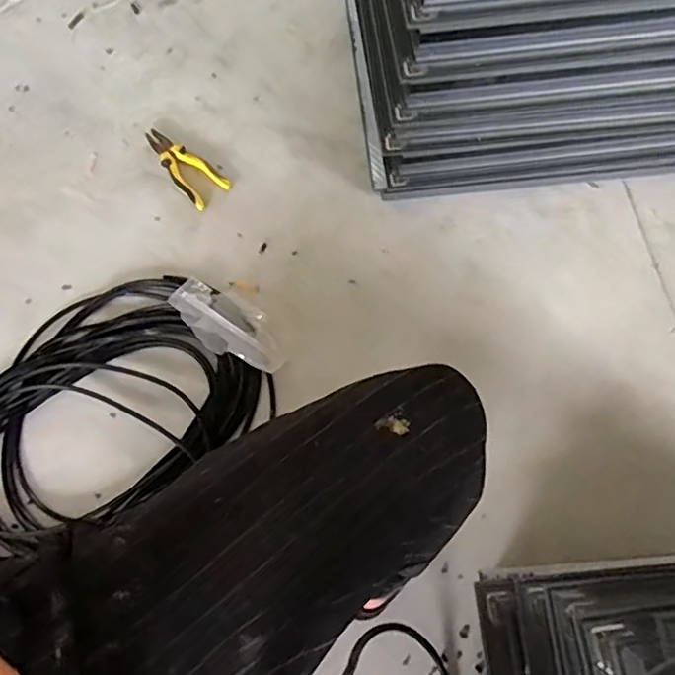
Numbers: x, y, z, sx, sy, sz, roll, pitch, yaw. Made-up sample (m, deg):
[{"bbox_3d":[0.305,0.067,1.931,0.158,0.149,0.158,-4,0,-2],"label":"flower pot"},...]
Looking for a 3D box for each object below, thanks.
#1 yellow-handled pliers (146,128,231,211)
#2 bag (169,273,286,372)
[{"bbox_3d":[-0.284,-0.320,1.086,0.072,0.022,0.197,-40,74,-12],"label":"yellow-handled pliers"},{"bbox_3d":[-0.169,-0.019,0.965,0.204,0.031,0.101,42,77,15],"label":"bag"}]

